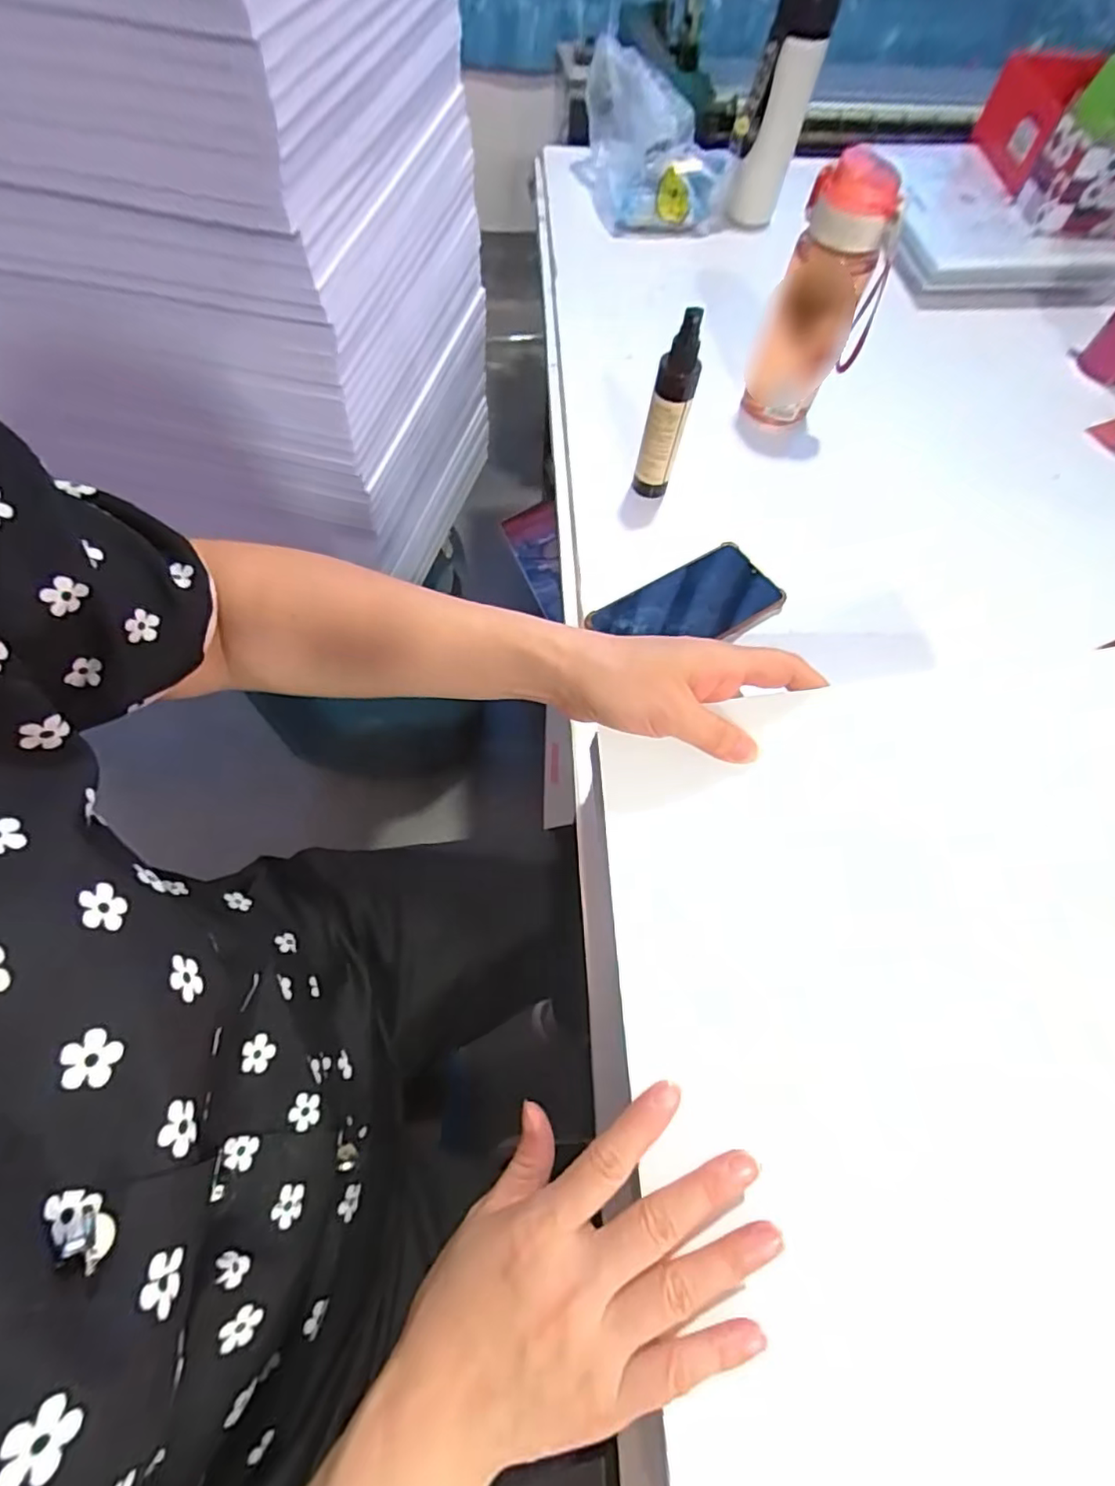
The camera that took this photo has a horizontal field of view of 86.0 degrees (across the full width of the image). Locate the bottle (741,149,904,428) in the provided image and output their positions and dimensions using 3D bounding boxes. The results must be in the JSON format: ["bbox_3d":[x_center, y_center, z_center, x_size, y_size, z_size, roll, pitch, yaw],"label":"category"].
[{"bbox_3d":[0.253,-0.413,0.585,0.093,0.221,0.060,22,64,8],"label":"bottle"}]

